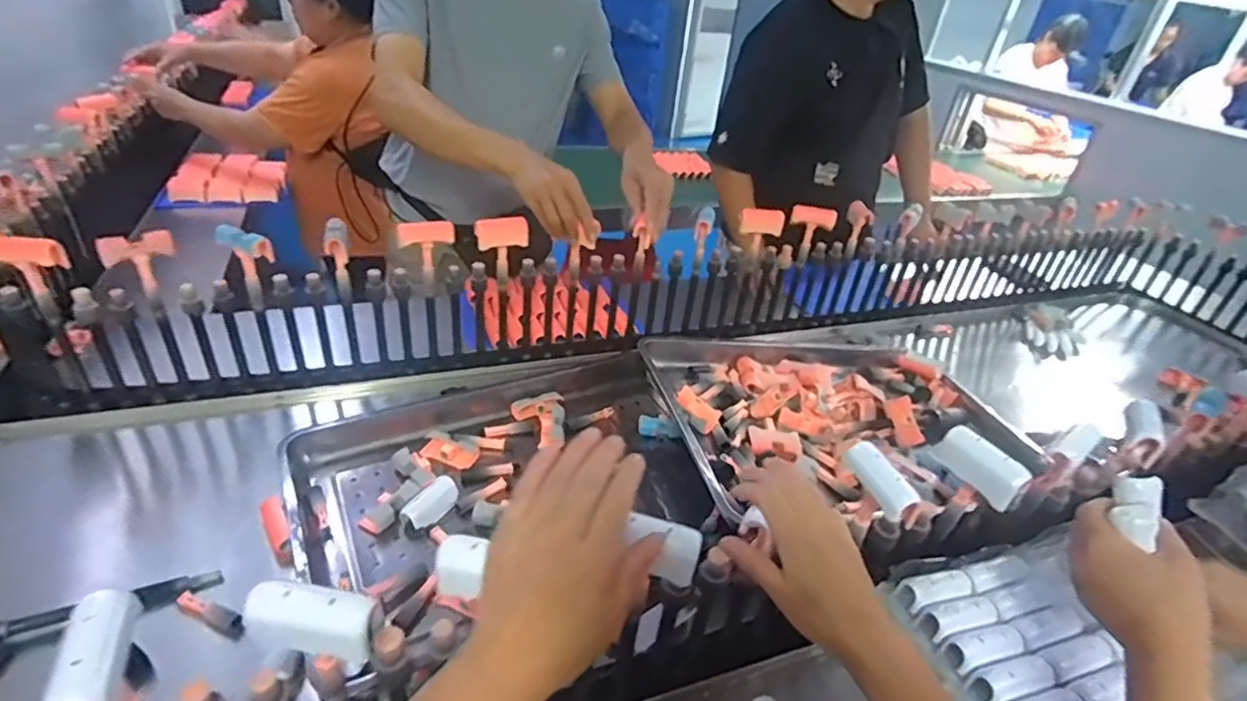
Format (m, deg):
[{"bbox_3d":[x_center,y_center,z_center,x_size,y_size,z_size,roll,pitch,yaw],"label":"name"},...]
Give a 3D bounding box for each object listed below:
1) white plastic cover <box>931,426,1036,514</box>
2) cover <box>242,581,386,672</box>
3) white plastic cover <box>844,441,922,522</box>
[{"bbox_3d":[0.332,0.107,0.568,0.019,0.042,0.077,-14,40,-28],"label":"white plastic cover"},{"bbox_3d":[-0.193,0.168,0.379,0.081,0.026,0.033,20,34,-8],"label":"cover"},{"bbox_3d":[0.222,0.109,0.530,0.029,0.023,0.073,-8,37,-21],"label":"white plastic cover"}]

